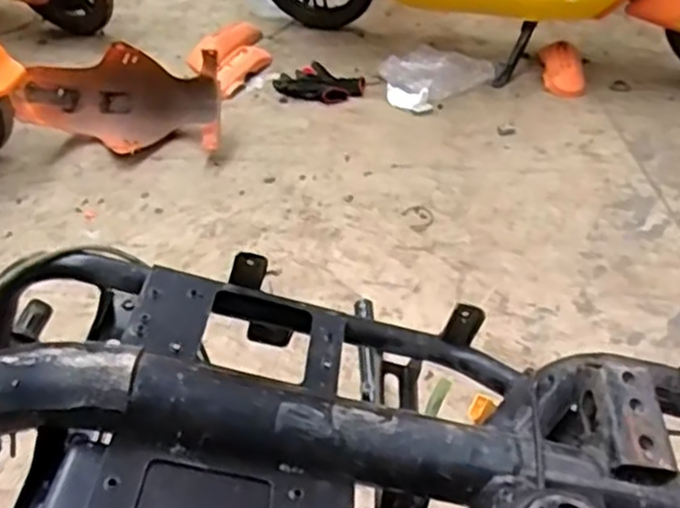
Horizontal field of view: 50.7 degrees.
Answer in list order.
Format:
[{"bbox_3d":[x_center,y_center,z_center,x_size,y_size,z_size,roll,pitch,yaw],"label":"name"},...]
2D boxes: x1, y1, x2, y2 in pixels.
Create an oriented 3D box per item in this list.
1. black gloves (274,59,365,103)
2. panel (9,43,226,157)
[{"bbox_3d":[-0.049,-0.443,1.859,0.220,0.026,0.177,26,48,30],"label":"black gloves"},{"bbox_3d":[-0.483,-0.350,1.638,0.443,0.186,0.193,2,40,6],"label":"panel"}]

